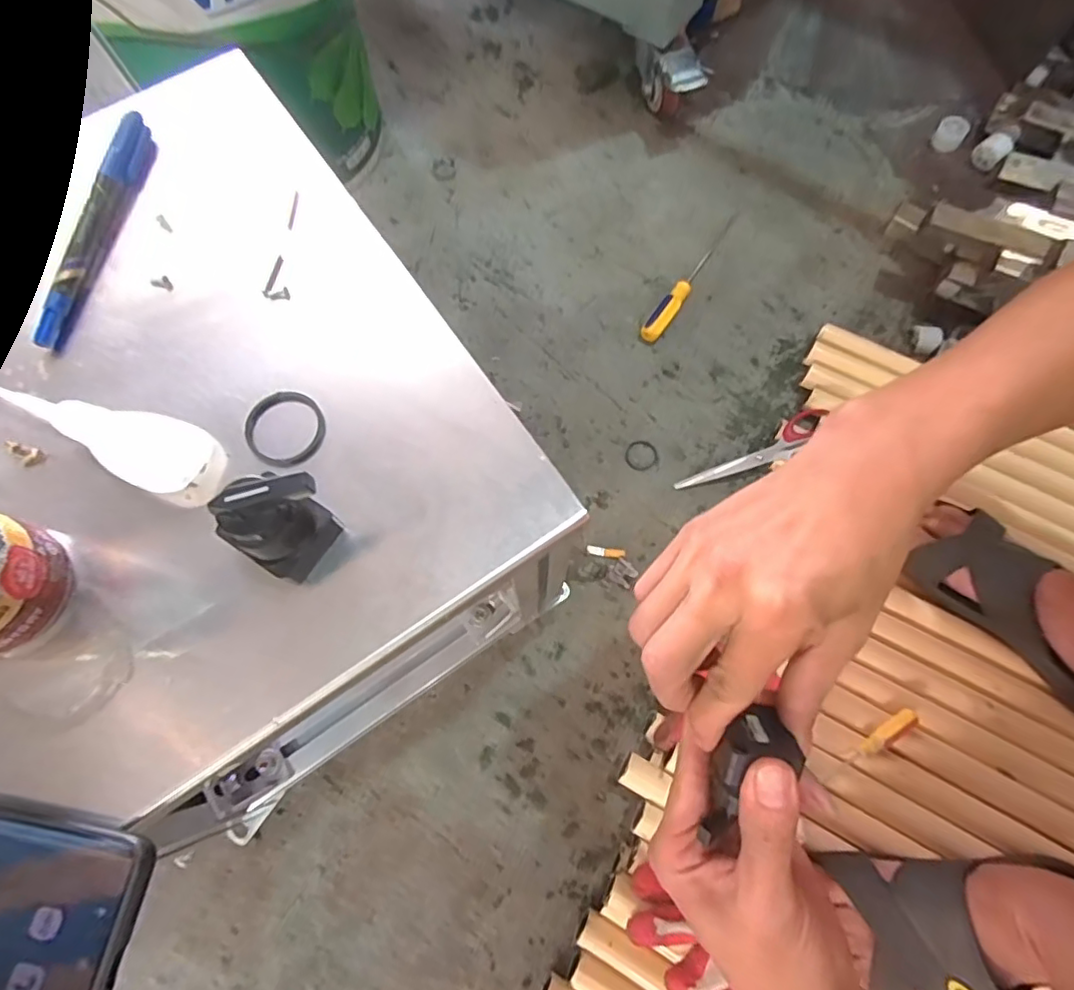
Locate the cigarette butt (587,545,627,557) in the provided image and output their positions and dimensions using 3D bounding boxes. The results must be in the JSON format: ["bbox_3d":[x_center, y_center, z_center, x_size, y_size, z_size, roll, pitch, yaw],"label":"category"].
[{"bbox_3d":[0.072,0.058,0.605,0.039,0.010,0.010,8,73,5],"label":"cigarette butt"}]

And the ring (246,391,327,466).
[{"bbox_3d":[-0.112,-0.030,0.259,0.031,0.005,0.034,-1,72,2],"label":"ring"}]

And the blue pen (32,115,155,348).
[{"bbox_3d":[-0.218,-0.136,0.292,0.014,0.013,0.136,6,72,4],"label":"blue pen"}]

